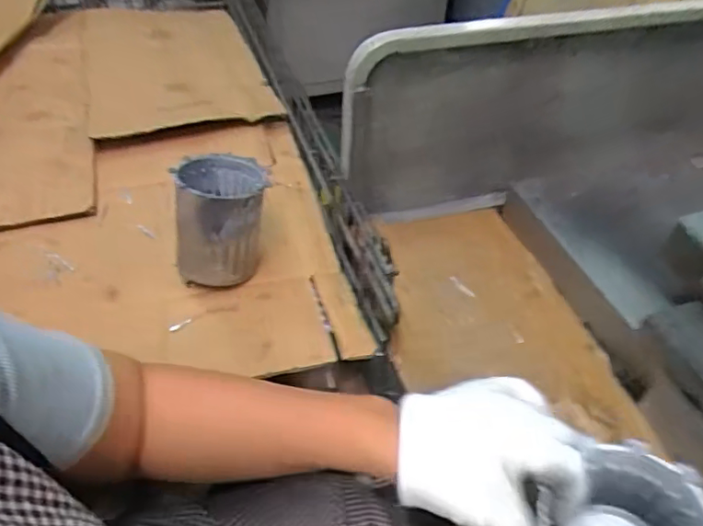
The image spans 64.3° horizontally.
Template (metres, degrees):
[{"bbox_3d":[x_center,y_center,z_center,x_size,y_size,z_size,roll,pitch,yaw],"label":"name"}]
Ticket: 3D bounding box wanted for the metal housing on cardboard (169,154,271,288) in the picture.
[{"bbox_3d":[-0.135,-0.050,0.597,0.097,0.114,0.100,-3,46,-4],"label":"metal housing on cardboard"}]

